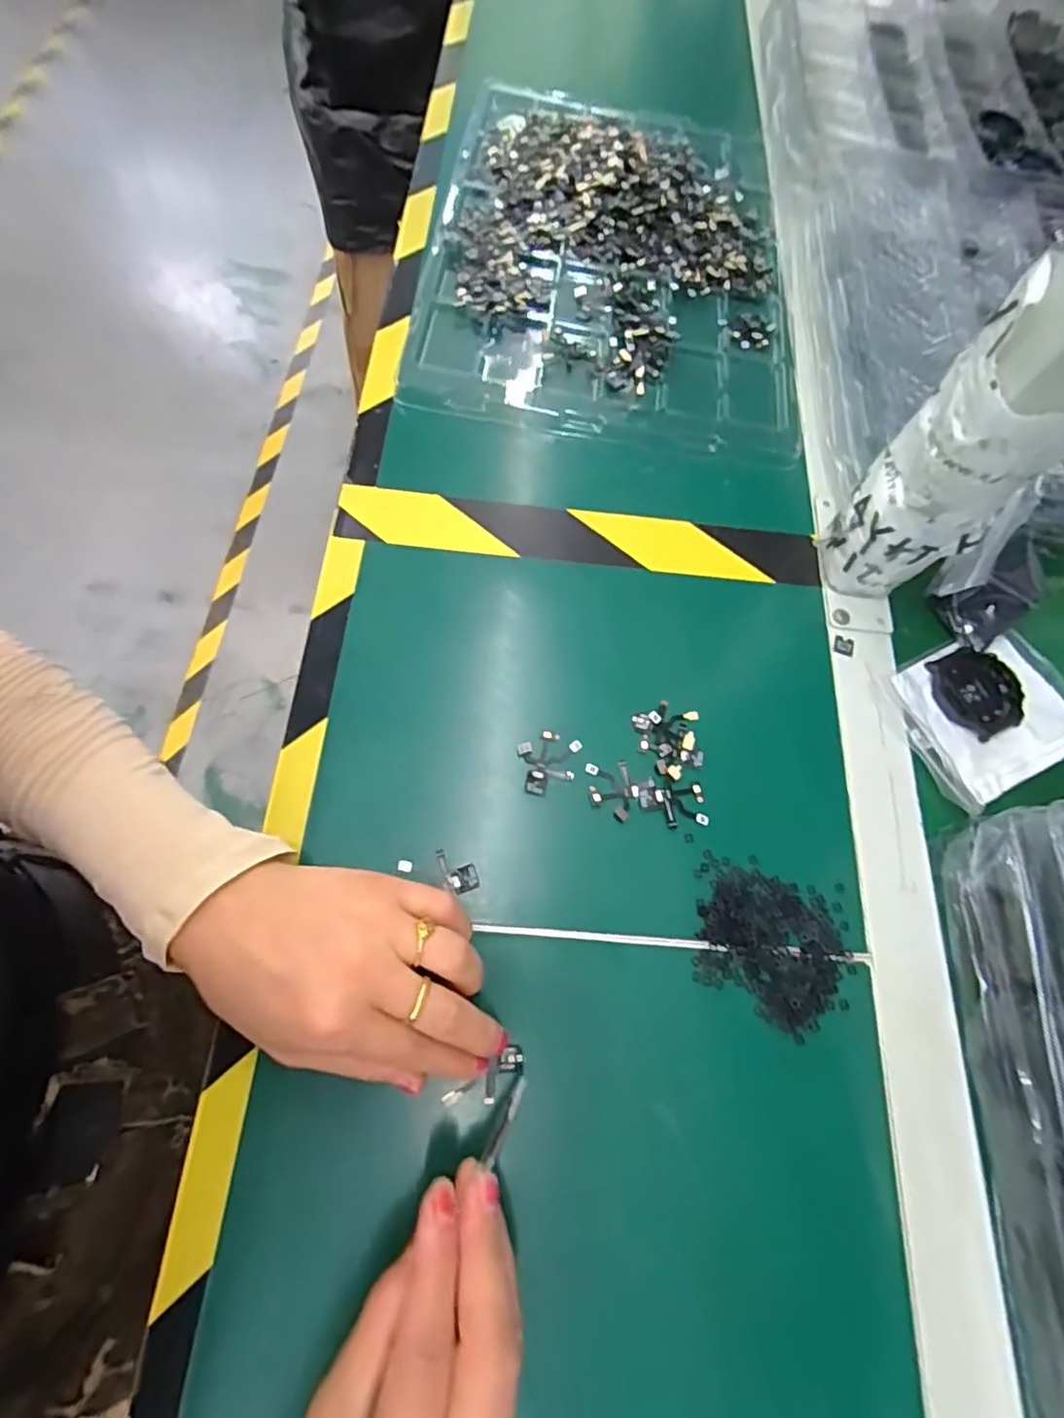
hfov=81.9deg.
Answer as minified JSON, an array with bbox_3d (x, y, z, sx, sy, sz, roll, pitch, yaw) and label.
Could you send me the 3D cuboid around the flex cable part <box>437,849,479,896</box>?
[{"bbox_3d":[-0.036,0.078,0.300,0.015,0.008,0.024,-23,73,-14],"label":"flex cable part"}]

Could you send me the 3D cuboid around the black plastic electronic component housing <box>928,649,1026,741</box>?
[{"bbox_3d":[0.265,-0.009,0.365,0.048,0.008,0.051,-17,71,-13],"label":"black plastic electronic component housing"}]

